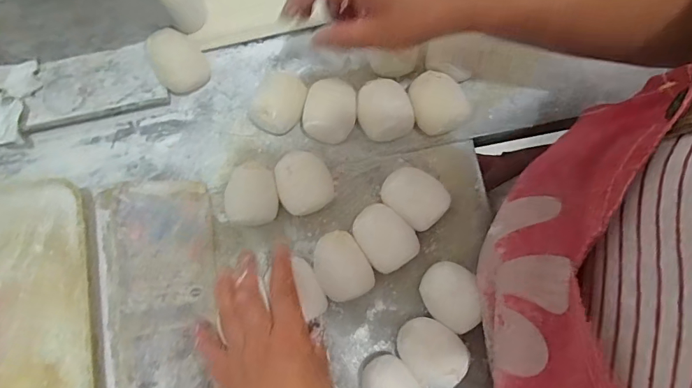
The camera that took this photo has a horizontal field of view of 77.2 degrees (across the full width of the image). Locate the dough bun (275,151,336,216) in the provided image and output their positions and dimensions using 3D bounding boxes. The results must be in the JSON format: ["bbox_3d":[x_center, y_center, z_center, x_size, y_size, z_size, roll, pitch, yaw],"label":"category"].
[{"bbox_3d":[-0.042,-0.011,0.432,0.053,0.038,0.059,-22,80,-2],"label":"dough bun"}]

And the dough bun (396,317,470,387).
[{"bbox_3d":[0.078,0.144,0.400,0.065,0.041,0.052,40,83,7],"label":"dough bun"}]

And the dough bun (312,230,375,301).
[{"bbox_3d":[-0.005,0.070,0.418,0.048,0.036,0.062,-31,81,-4],"label":"dough bun"}]

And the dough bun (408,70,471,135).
[{"bbox_3d":[0.093,-0.093,0.447,0.059,0.032,0.063,0,80,1],"label":"dough bun"}]

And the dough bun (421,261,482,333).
[{"bbox_3d":[0.096,0.096,0.408,0.048,0.038,0.061,0,80,1],"label":"dough bun"}]

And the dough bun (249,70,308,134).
[{"bbox_3d":[-0.068,-0.093,0.445,0.052,0.049,0.051,0,80,1],"label":"dough bun"}]

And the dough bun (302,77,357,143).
[{"bbox_3d":[-0.015,-0.087,0.447,0.052,0.034,0.061,12,81,3],"label":"dough bun"}]

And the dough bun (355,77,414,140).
[{"bbox_3d":[0.039,-0.085,0.439,0.052,0.045,0.057,0,80,1],"label":"dough bun"}]

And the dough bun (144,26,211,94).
[{"bbox_3d":[-0.176,-0.139,0.453,0.051,0.047,0.049,-28,81,-4],"label":"dough bun"}]

